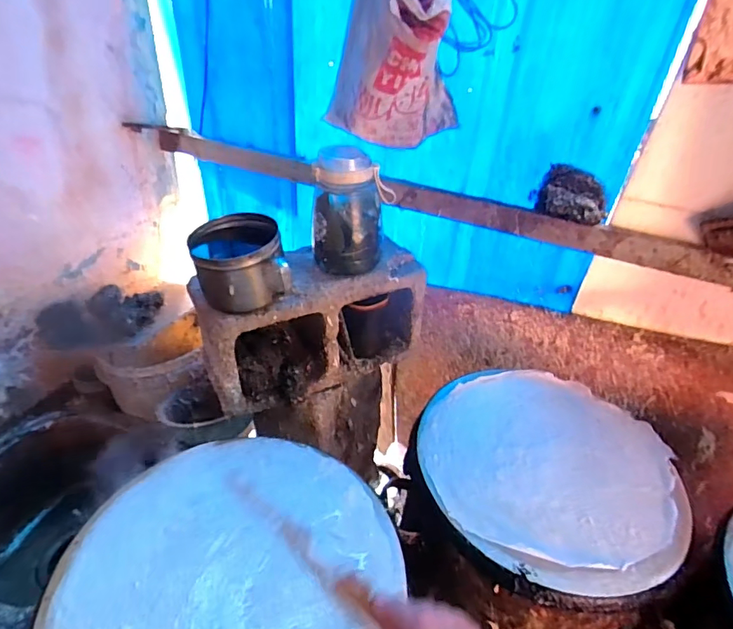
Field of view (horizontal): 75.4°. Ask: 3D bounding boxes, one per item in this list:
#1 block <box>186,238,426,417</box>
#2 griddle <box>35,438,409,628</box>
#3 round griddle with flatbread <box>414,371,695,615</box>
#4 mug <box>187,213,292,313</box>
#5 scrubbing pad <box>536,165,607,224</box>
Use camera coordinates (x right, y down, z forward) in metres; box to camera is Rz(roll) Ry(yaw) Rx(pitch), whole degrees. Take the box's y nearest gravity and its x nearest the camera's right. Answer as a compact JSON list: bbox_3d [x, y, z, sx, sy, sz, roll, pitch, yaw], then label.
[{"bbox_3d":[-0.099,0.003,0.849,0.374,0.194,0.184,-19,41,-29],"label":"block"},{"bbox_3d":[-0.148,0.284,0.516,0.350,0.031,0.359,3,35,-2],"label":"griddle"},{"bbox_3d":[0.266,0.217,0.690,0.363,0.036,0.363,3,35,-2],"label":"round griddle with flatbread"},{"bbox_3d":[-0.186,-0.072,0.697,0.132,0.109,0.116,-6,37,-14],"label":"mug"},{"bbox_3d":[0.349,-0.200,0.789,0.113,0.072,0.056,13,36,11],"label":"scrubbing pad"}]

